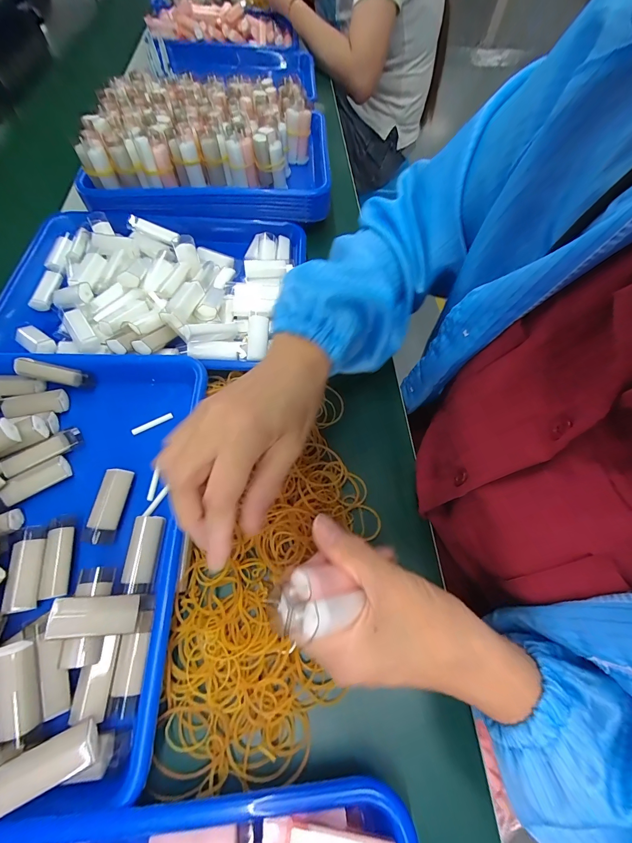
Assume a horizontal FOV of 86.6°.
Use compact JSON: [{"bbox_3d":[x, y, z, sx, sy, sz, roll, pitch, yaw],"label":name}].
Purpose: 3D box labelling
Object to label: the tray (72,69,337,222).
[{"bbox_3d":[-0.142,-0.394,0.472,0.316,0.073,0.224,-1,62,-3],"label":"tray"}]

